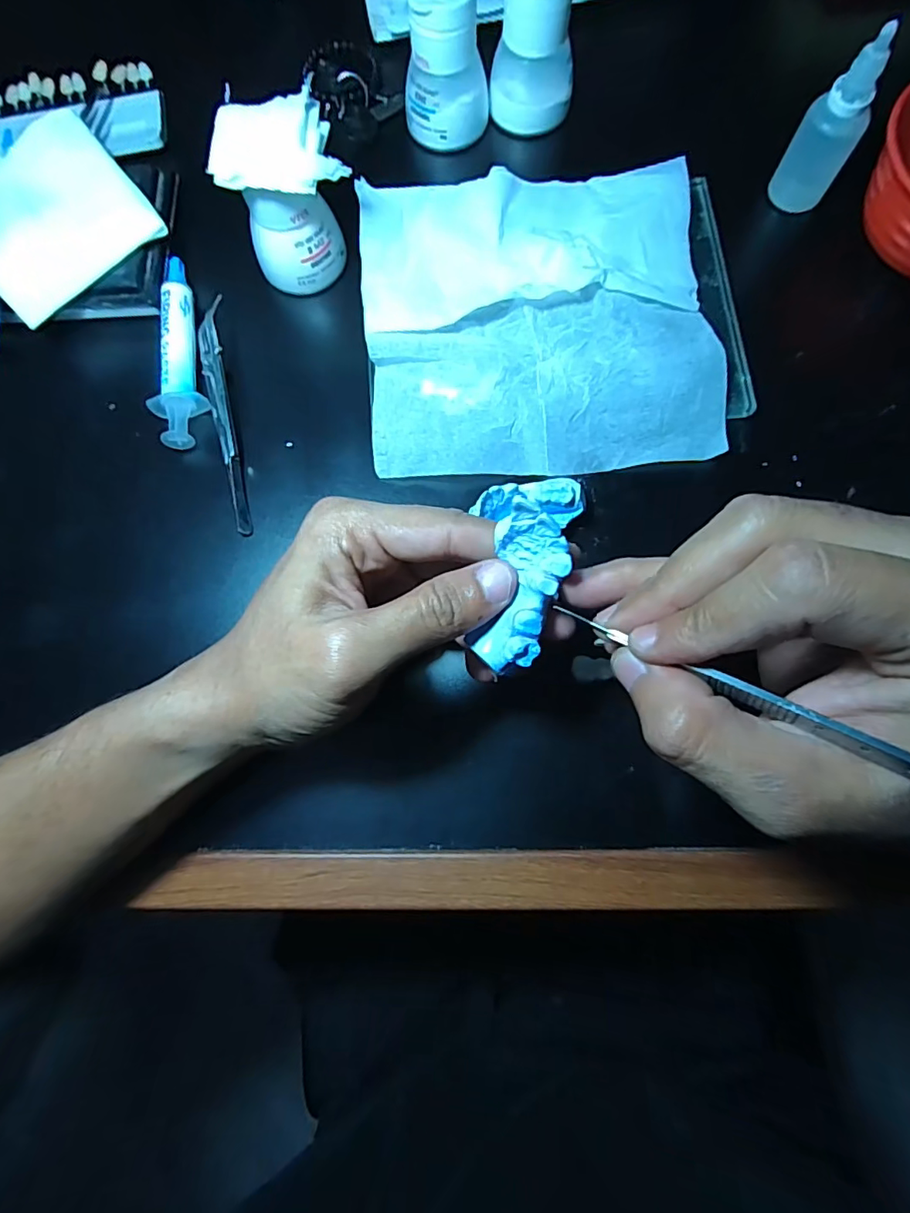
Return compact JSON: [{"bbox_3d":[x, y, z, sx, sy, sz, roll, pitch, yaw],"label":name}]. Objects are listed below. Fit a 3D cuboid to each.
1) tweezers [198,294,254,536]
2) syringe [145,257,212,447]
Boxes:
[{"bbox_3d":[-0.127,-0.108,0.285,0.012,0.015,0.148,-13,78,0],"label":"tweezers"},{"bbox_3d":[-0.155,-0.142,0.290,0.026,0.020,0.117,-11,78,0],"label":"syringe"}]

